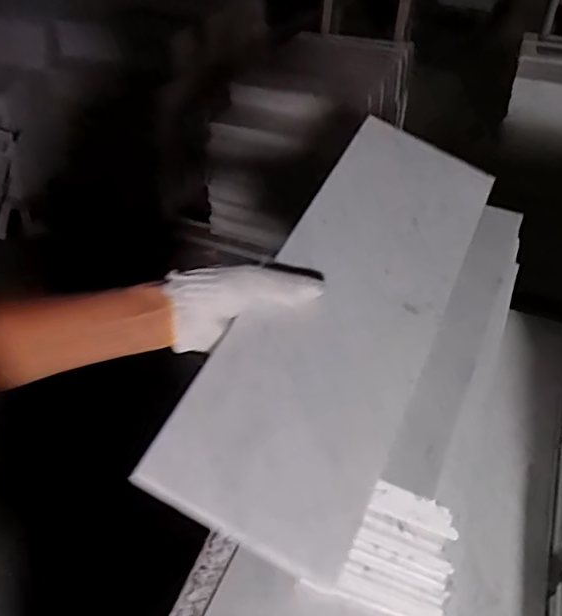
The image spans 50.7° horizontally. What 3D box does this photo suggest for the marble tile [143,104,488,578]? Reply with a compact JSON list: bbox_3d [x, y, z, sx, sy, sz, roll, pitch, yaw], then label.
[{"bbox_3d":[0.063,-0.007,0.510,0.149,0.015,0.430,31,57,1],"label":"marble tile"}]

